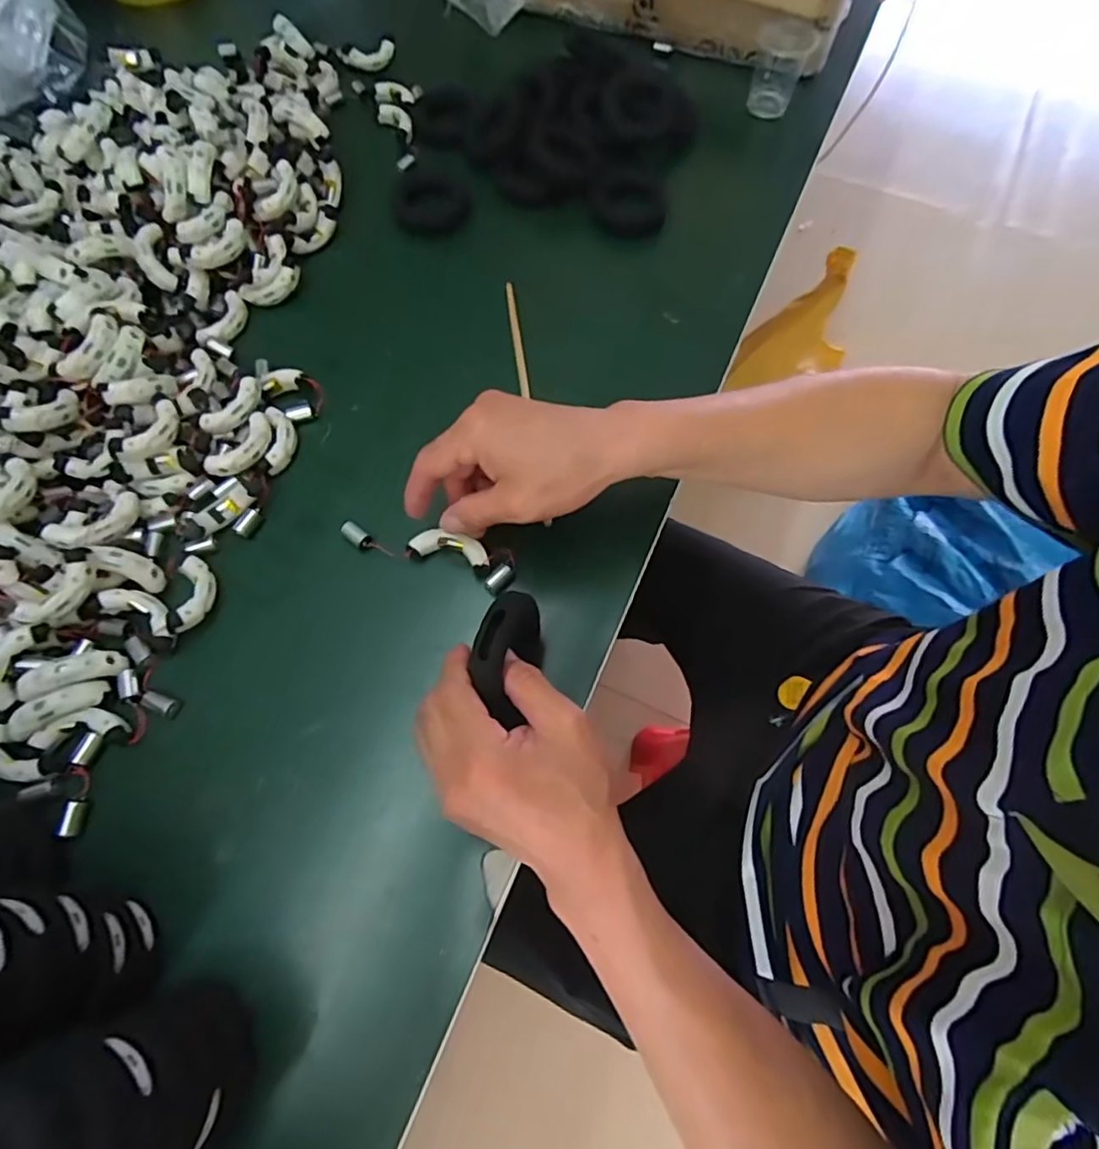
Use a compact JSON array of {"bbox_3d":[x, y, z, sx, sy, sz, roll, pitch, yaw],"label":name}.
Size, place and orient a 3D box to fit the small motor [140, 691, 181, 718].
[{"bbox_3d":[-0.248,0.083,0.379,0.020,0.013,0.012,20,70,8],"label":"small motor"}]

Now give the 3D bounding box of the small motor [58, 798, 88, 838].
[{"bbox_3d":[-0.281,0.144,0.353,0.009,0.013,0.020,-1,69,0],"label":"small motor"}]

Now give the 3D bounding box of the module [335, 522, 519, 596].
[{"bbox_3d":[-0.085,-0.014,0.415,0.122,0.024,0.030,13,70,6],"label":"module"}]

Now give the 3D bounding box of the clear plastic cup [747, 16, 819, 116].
[{"bbox_3d":[0.237,-0.522,0.613,0.059,0.067,0.059,16,70,7],"label":"clear plastic cup"}]

